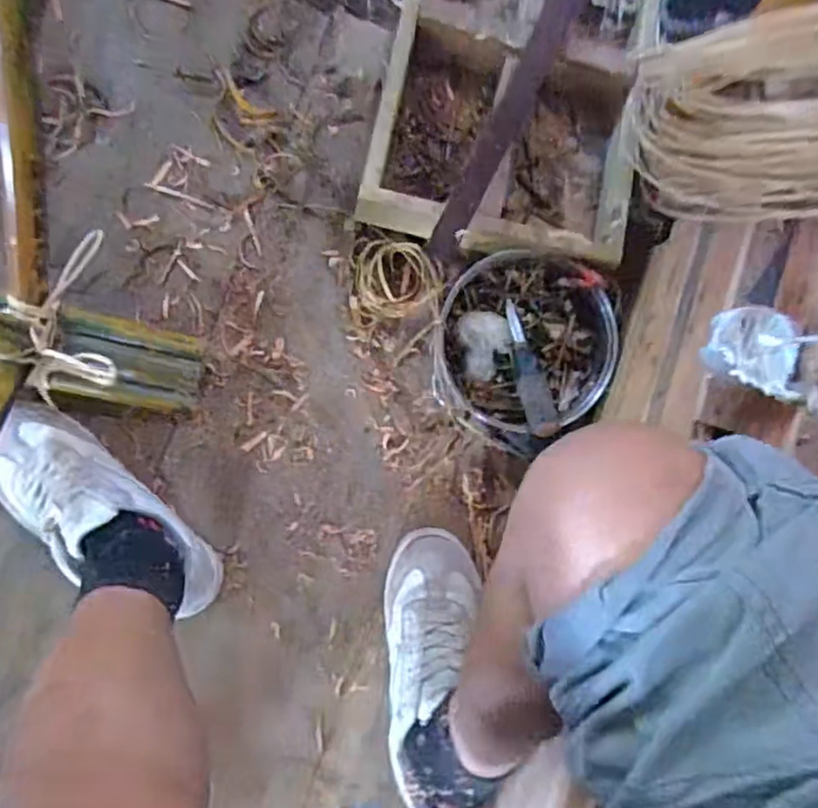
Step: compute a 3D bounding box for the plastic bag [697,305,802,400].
[{"bbox_3d":[0.223,-0.035,0.433,0.052,0.032,0.057,10,88,-3],"label":"plastic bag"}]

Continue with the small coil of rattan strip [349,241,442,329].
[{"bbox_3d":[-0.019,-0.125,0.676,0.090,0.025,0.074,-18,90,-4],"label":"small coil of rattan strip"}]

